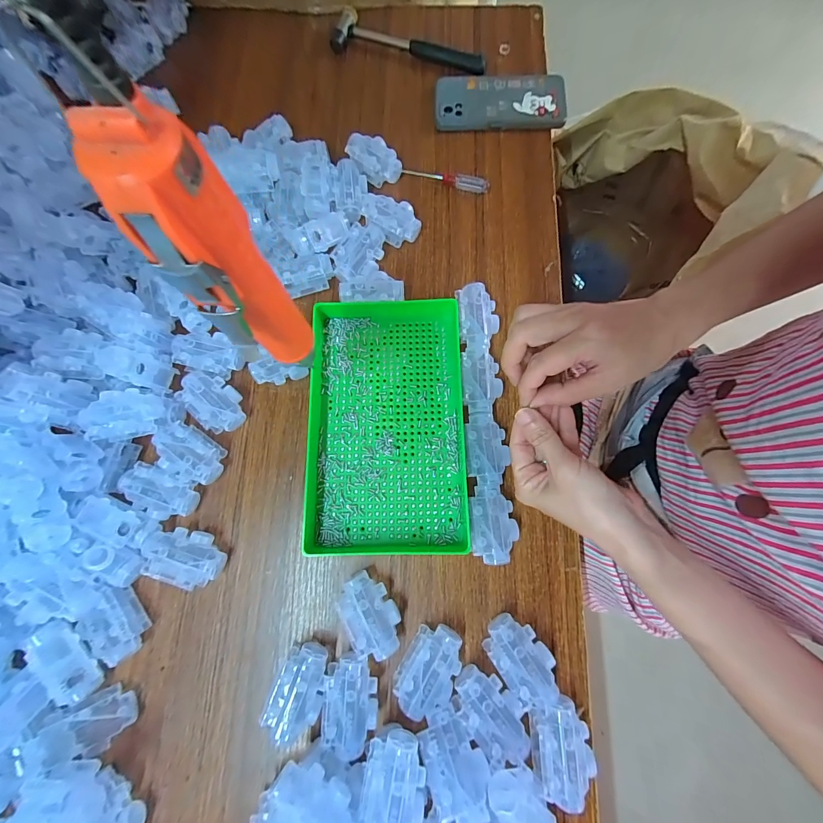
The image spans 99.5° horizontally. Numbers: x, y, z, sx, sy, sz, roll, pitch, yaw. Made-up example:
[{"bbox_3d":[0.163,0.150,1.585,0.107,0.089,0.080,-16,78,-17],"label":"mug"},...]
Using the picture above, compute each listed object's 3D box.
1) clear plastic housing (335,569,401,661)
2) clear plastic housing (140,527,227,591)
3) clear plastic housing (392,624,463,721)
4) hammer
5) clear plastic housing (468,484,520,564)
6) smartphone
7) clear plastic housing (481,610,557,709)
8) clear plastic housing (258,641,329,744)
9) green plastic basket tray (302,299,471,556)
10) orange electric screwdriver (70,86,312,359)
[{"bbox_3d":[-0.037,0.182,0.315,0.043,0.030,0.067,-28,79,-6],"label":"clear plastic housing"},{"bbox_3d":[-0.214,0.136,0.331,0.070,0.030,0.044,14,78,3],"label":"clear plastic housing"},{"bbox_3d":[0.016,0.223,0.304,0.046,0.030,0.066,28,79,6],"label":"clear plastic housing"},{"bbox_3d":[-0.003,-0.490,0.469,0.208,0.027,0.057,15,78,4],"label":"hammer"},{"bbox_3d":[0.076,0.105,0.330,0.045,0.029,0.068,-2,77,0],"label":"clear plastic housing"},{"bbox_3d":[0.112,-0.398,0.445,0.159,0.007,0.077,2,83,4],"label":"smartphone"},{"bbox_3d":[0.095,0.214,0.304,0.044,0.028,0.066,-39,80,-8],"label":"clear plastic housing"},{"bbox_3d":[-0.096,0.241,0.300,0.043,0.029,0.067,19,78,4],"label":"clear plastic housing"},{"bbox_3d":[-0.026,0.011,0.350,0.156,0.032,0.246,-1,77,0],"label":"green plastic basket tray"},{"bbox_3d":[-0.085,-0.062,0.174,0.041,0.152,0.035,-34,79,-7],"label":"orange electric screwdriver"}]

